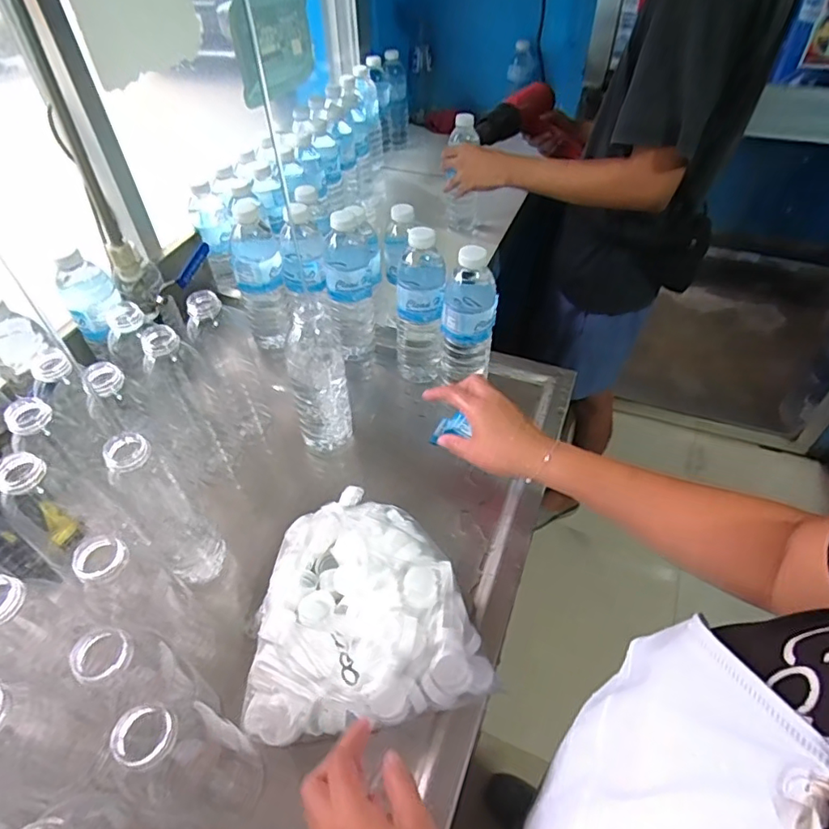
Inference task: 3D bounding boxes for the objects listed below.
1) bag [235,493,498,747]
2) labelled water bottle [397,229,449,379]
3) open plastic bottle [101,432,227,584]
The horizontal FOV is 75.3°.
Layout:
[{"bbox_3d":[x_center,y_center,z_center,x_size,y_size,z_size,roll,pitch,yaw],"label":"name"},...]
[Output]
[{"bbox_3d":[-0.056,0.172,0.513,0.210,0.086,0.220,-12,49,-9],"label":"bag"},{"bbox_3d":[0.007,-0.136,0.675,0.062,0.196,0.071,1,48,2],"label":"labelled water bottle"},{"bbox_3d":[-0.228,0.092,0.496,0.056,0.201,0.051,-35,56,-26],"label":"open plastic bottle"}]

